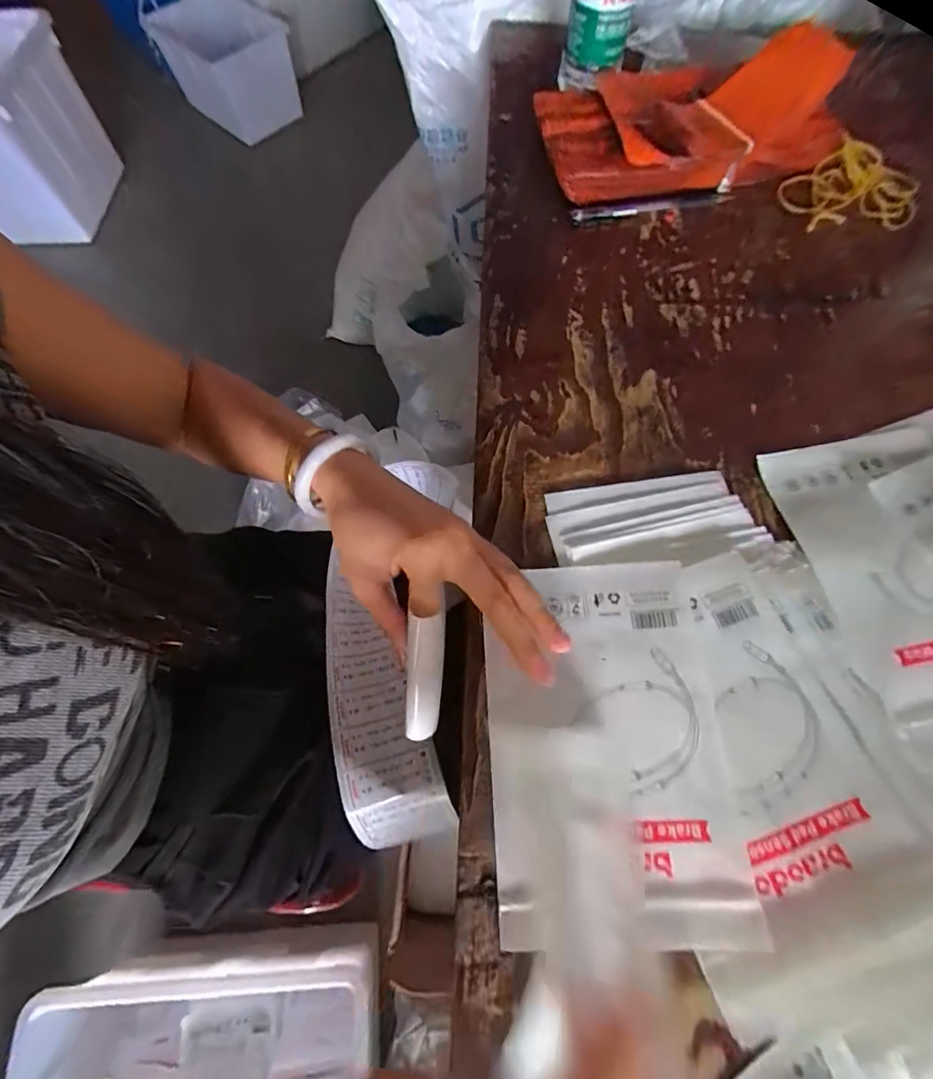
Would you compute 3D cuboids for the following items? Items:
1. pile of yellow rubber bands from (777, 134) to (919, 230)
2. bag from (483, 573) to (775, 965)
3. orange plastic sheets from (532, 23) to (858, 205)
[{"bbox_3d":[0.368,-0.331,0.415,0.123,0.027,0.082,-11,69,-4],"label":"pile of yellow rubber bands"},{"bbox_3d":[0.080,0.109,0.252,0.130,0.027,0.197,-1,68,-3],"label":"bag"},{"bbox_3d":[0.198,-0.421,0.424,0.247,0.079,0.174,-13,69,-4],"label":"orange plastic sheets"}]

